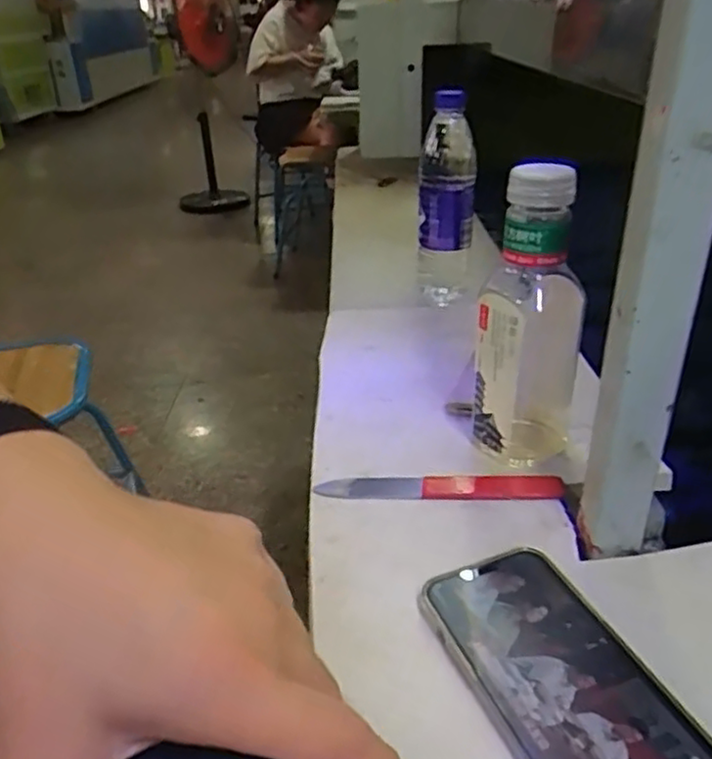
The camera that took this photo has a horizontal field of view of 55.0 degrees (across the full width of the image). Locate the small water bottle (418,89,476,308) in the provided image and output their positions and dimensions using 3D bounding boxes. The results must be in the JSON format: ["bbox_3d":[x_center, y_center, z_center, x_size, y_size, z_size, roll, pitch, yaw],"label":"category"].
[{"bbox_3d":[0.103,-0.203,0.783,0.065,0.218,0.068,-2,29,1],"label":"small water bottle"}]

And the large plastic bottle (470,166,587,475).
[{"bbox_3d":[0.122,-0.037,0.477,0.068,0.213,0.076,11,32,23],"label":"large plastic bottle"}]

